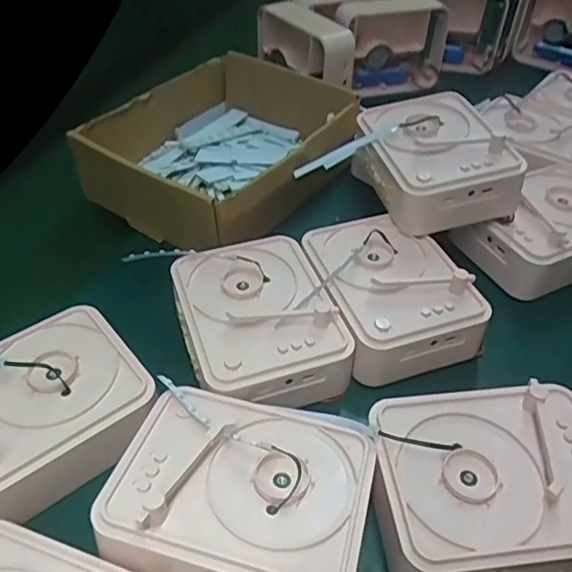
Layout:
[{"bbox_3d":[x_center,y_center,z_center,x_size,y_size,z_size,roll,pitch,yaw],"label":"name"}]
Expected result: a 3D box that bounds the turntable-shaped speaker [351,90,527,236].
[{"bbox_3d":[0.120,-0.104,0.463,0.100,0.052,0.134,-13,46,-14],"label":"turntable-shaped speaker"}]

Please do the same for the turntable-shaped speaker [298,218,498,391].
[{"bbox_3d":[0.076,0.001,0.413,0.099,0.042,0.131,-14,47,-15],"label":"turntable-shaped speaker"}]

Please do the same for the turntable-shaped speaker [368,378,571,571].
[{"bbox_3d":[0.112,0.107,0.307,0.127,0.050,0.097,-4,45,-5],"label":"turntable-shaped speaker"}]

